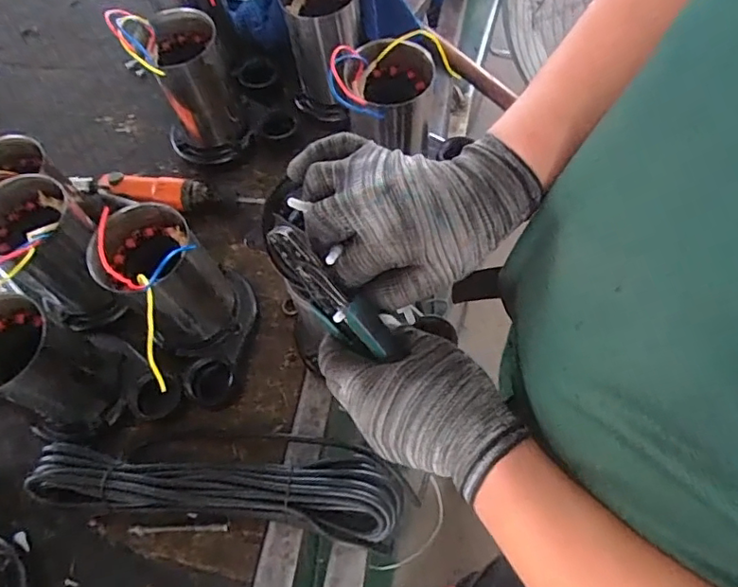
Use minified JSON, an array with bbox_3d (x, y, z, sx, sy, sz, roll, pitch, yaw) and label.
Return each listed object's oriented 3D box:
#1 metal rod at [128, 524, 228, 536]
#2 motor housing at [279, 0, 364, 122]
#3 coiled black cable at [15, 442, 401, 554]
[{"bbox_3d":[-0.190,0.235,0.548,0.099,0.006,0.008,-3,64,3],"label":"metal rod"},{"bbox_3d":[-0.055,-0.308,0.695,0.092,0.153,0.092,-2,64,3],"label":"motor housing"},{"bbox_3d":[-0.148,0.185,0.541,0.349,0.052,0.078,5,64,6],"label":"coiled black cable"}]

